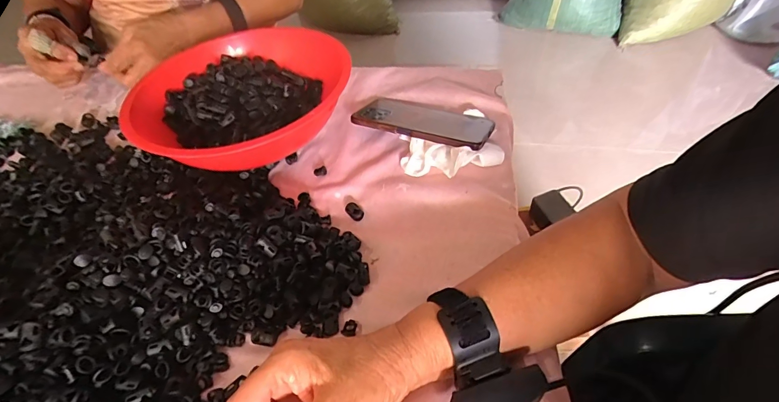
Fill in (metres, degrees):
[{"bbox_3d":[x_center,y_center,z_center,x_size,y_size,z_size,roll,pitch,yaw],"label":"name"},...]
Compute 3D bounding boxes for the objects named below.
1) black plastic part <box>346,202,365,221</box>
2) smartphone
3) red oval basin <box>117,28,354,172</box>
[{"bbox_3d":[-0.037,0.010,0.417,0.015,0.007,0.023,-37,56,-23],"label":"black plastic part"},{"bbox_3d":[0.040,-0.101,0.487,0.169,0.012,0.083,18,38,22],"label":"smartphone"},{"bbox_3d":[-0.171,-0.114,0.479,0.247,0.083,0.226,-38,57,-21],"label":"red oval basin"}]

